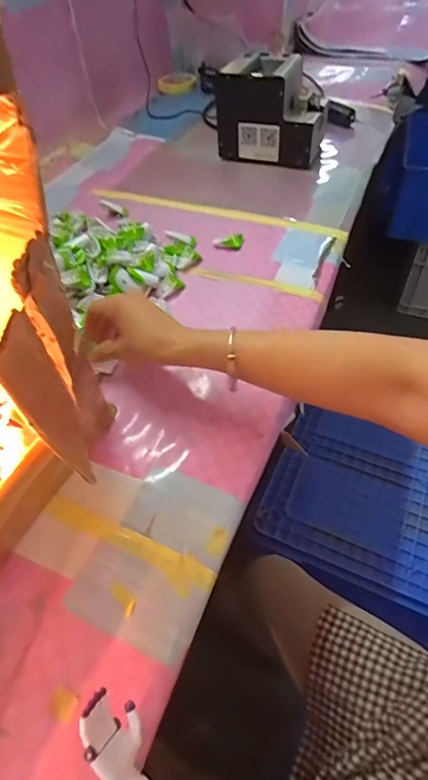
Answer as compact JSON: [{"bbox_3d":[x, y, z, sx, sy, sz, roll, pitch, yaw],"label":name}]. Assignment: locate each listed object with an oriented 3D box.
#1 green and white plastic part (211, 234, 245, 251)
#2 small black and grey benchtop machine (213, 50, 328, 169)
[{"bbox_3d":[0.022,-0.225,0.656,0.046,0.012,0.023,-1,51,3],"label":"green and white plastic part"},{"bbox_3d":[0.112,-0.517,0.807,0.184,0.139,0.123,17,54,17],"label":"small black and grey benchtop machine"}]

